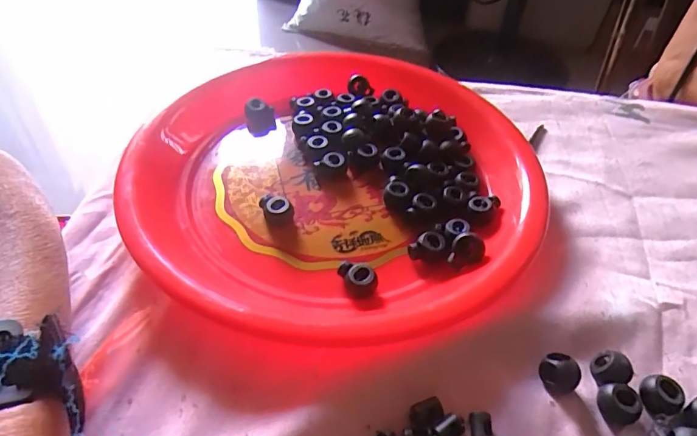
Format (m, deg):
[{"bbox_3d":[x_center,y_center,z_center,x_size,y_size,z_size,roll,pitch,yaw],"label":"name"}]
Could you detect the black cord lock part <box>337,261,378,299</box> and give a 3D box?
[{"bbox_3d":[0.005,0.033,0.256,0.017,0.013,0.020,-14,49,-16],"label":"black cord lock part"}]

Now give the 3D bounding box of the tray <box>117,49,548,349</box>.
[{"bbox_3d":[-0.007,-0.034,0.304,0.244,0.029,0.252,-6,47,-9],"label":"tray"}]

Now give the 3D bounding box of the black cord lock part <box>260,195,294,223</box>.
[{"bbox_3d":[-0.045,-0.005,0.283,0.020,0.016,0.010,11,47,7],"label":"black cord lock part"}]

